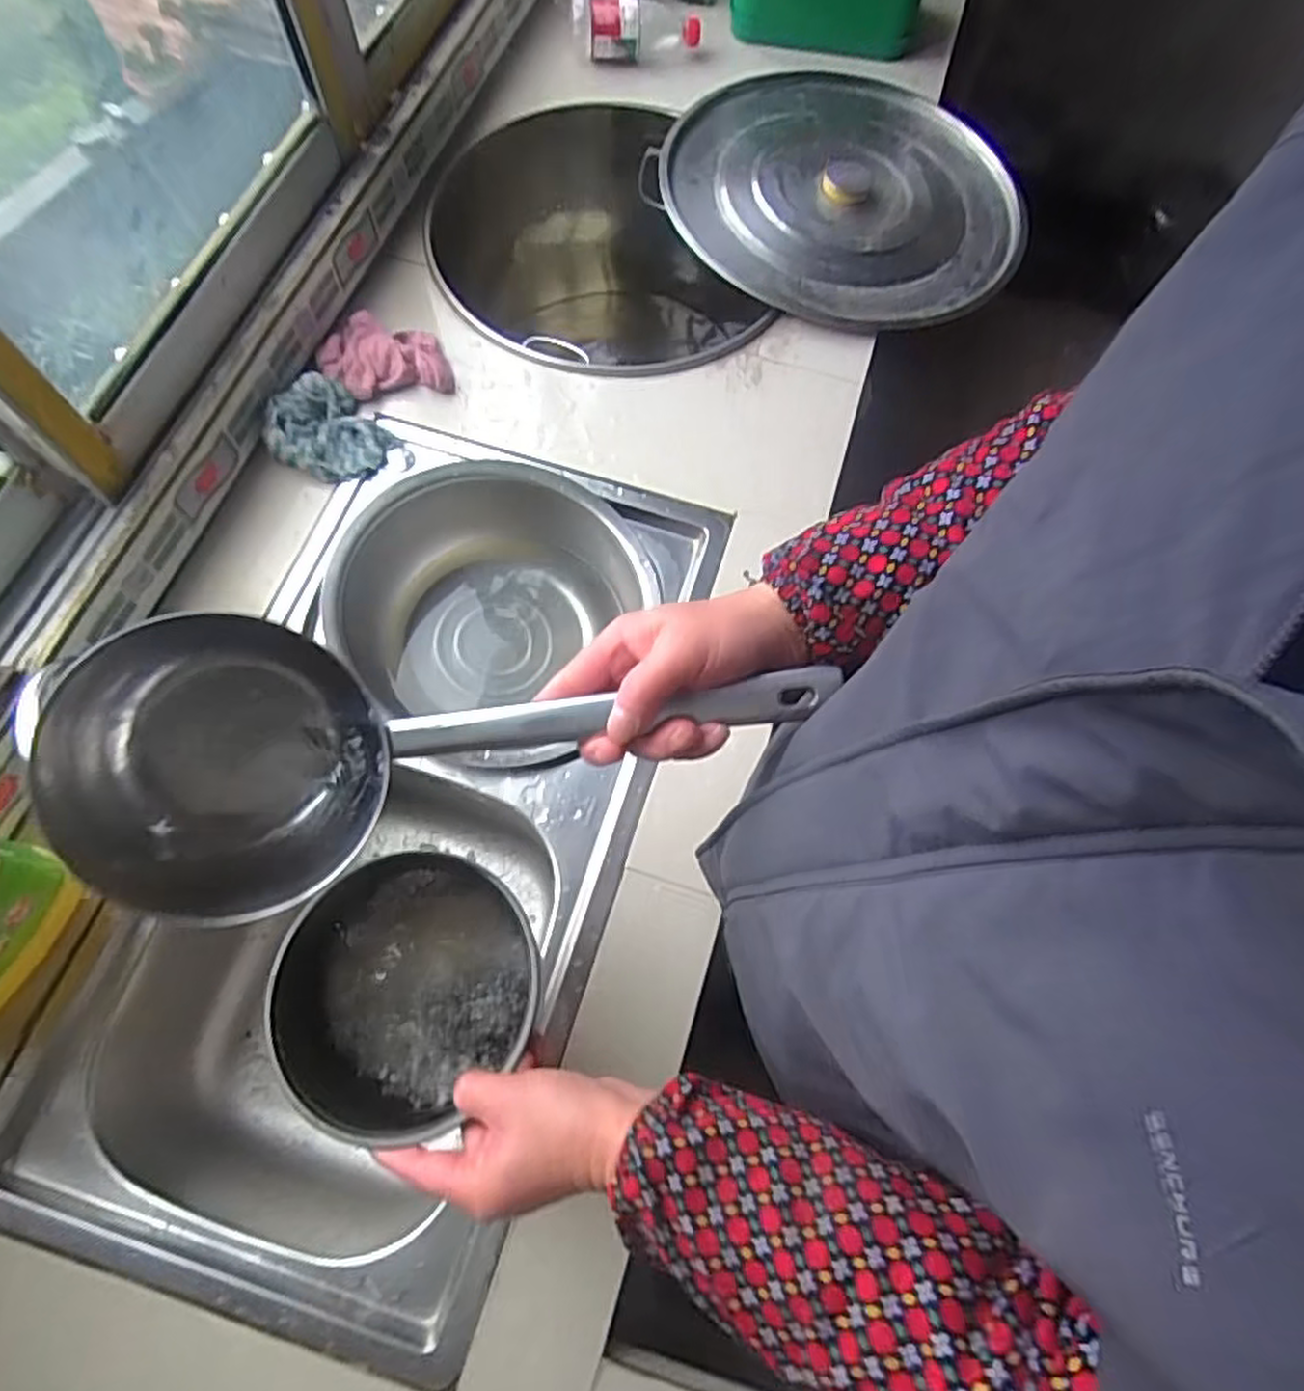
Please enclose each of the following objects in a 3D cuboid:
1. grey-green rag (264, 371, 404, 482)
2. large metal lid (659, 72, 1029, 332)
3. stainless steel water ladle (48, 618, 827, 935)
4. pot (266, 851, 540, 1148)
[{"bbox_3d":[-0.329,-0.265,0.759,0.116,0.034,0.103,36,72,11],"label":"grey-green rag"},{"bbox_3d":[0.243,-0.662,0.976,0.458,0.063,0.517,-3,69,-4],"label":"large metal lid"},{"bbox_3d":[-0.109,0.025,0.387,0.394,0.143,0.144,-10,69,8],"label":"stainless steel water ladle"},{"bbox_3d":[-0.157,0.189,0.486,0.165,0.078,0.157,1,69,-2],"label":"pot"}]

